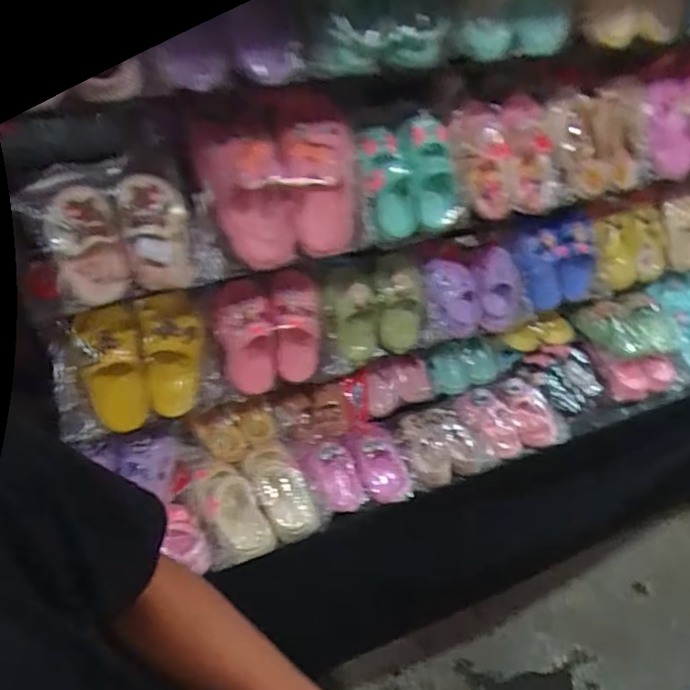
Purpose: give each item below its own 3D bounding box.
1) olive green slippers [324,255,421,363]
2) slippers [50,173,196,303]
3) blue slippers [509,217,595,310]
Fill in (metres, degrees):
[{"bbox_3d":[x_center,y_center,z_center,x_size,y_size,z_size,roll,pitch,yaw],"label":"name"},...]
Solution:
[{"bbox_3d":[0.054,-0.064,0.971,0.159,0.148,0.093,-10,44,-14],"label":"olive green slippers"},{"bbox_3d":[-0.280,-0.133,0.695,0.161,0.145,0.060,-14,9,-15],"label":"slippers"},{"bbox_3d":[0.413,-0.161,1.071,0.173,0.152,0.088,-9,44,-12],"label":"blue slippers"}]

